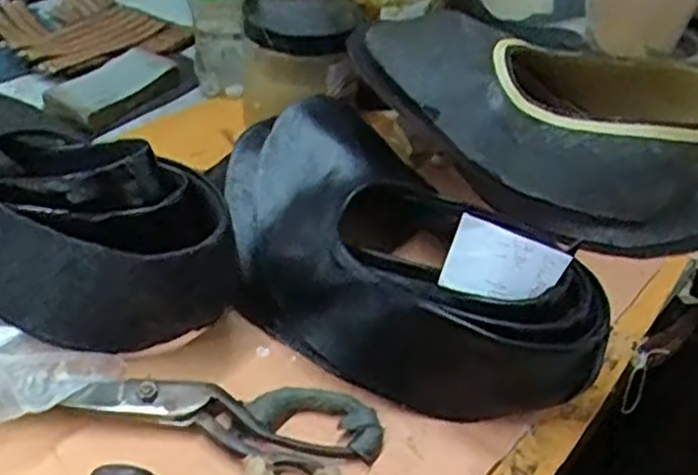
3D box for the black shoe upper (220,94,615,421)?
[{"bbox_3d":[0.027,0.005,0.426,0.241,0.100,0.130,28,45,26],"label":"black shoe upper"}]

